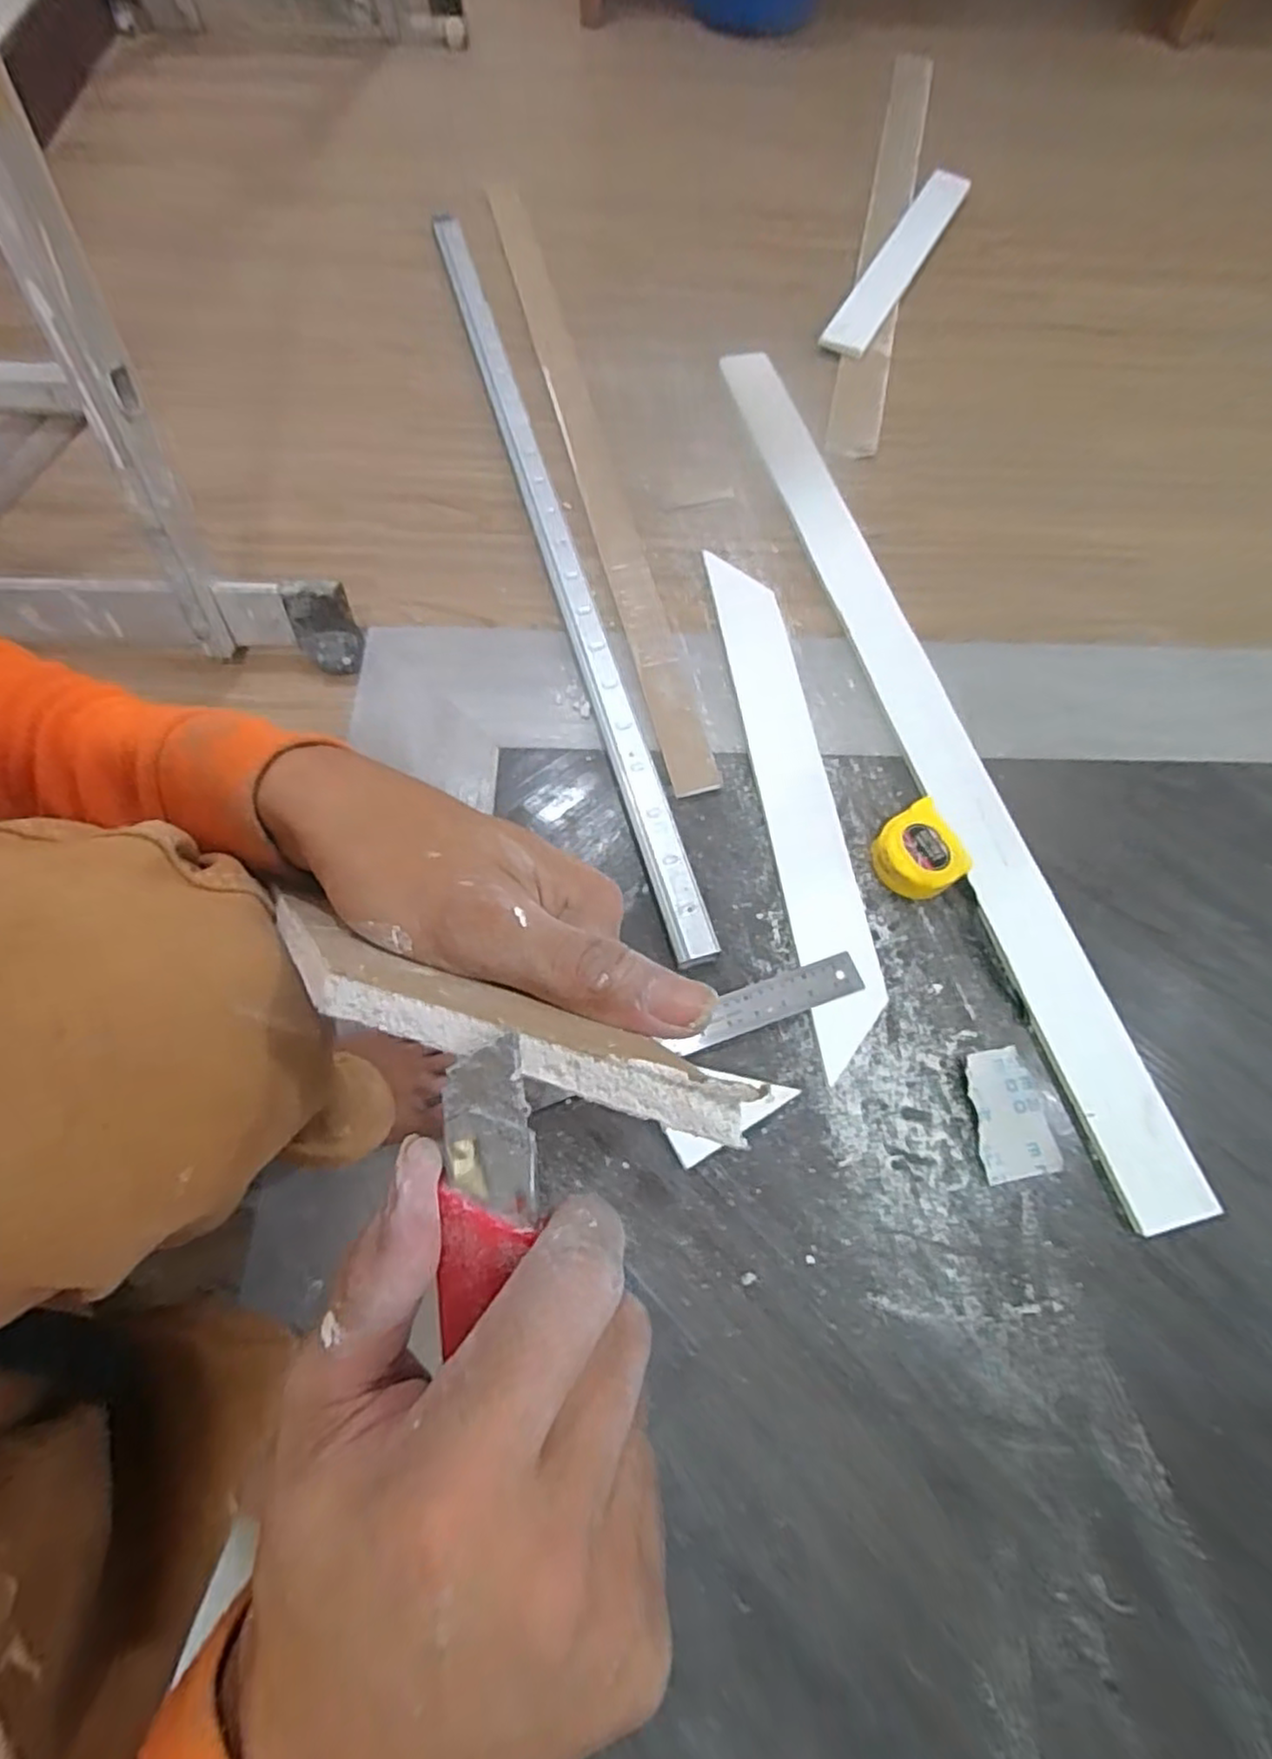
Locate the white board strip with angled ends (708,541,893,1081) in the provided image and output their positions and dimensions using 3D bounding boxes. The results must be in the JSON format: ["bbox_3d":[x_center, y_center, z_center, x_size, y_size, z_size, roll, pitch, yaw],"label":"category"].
[{"bbox_3d":[0.156,-0.107,0.709,0.072,0.012,0.569,-7,67,-5],"label":"white board strip with angled ends"}]

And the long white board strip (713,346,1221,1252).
[{"bbox_3d":[0.300,-0.224,0.764,0.089,0.018,1.092,-12,67,-7],"label":"long white board strip"}]

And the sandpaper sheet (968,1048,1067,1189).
[{"bbox_3d":[0.313,0.195,0.583,0.064,0.013,0.102,-5,67,-4],"label":"sandpaper sheet"}]

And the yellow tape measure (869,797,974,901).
[{"bbox_3d":[0.263,-0.020,0.657,0.081,0.043,0.078,-33,71,-15],"label":"yellow tape measure"}]

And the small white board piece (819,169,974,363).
[{"bbox_3d":[0.398,-0.935,1.048,0.071,0.014,0.478,26,69,8],"label":"small white board piece"}]

